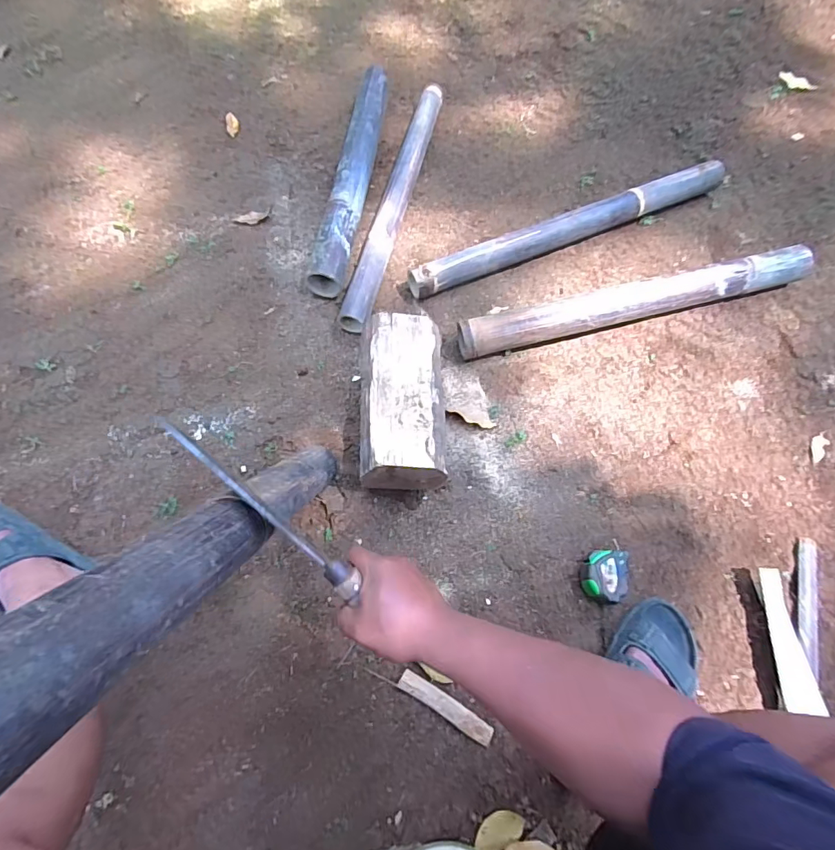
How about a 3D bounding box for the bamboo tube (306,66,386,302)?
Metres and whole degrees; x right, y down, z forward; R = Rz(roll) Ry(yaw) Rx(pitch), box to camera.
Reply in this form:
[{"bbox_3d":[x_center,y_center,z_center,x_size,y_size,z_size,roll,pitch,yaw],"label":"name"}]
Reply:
[{"bbox_3d":[-0.131,-0.525,0.998,0.072,0.081,0.576,8,69,1],"label":"bamboo tube"}]

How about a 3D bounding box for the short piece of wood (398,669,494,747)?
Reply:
[{"bbox_3d":[0.039,0.397,0.667,0.144,0.008,0.028,31,71,9],"label":"short piece of wood"}]

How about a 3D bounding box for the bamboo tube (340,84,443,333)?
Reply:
[{"bbox_3d":[-0.044,-0.473,0.994,0.061,0.057,0.642,14,69,3],"label":"bamboo tube"}]

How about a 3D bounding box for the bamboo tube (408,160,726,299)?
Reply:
[{"bbox_3d":[0.324,-0.407,0.976,0.734,0.067,0.063,-23,72,-10],"label":"bamboo tube"}]

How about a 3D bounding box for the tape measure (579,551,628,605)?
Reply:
[{"bbox_3d":[0.288,0.234,0.732,0.073,0.041,0.073,1,69,-2],"label":"tape measure"}]

